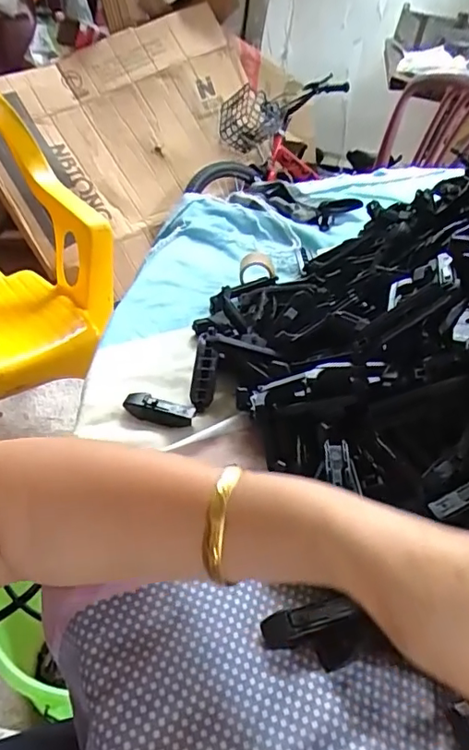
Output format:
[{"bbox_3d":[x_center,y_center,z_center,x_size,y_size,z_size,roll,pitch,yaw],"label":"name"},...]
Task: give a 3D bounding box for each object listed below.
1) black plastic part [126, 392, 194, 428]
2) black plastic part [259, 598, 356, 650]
[{"bbox_3d":[-0.054,0.027,0.404,0.050,0.017,0.011,13,40,8],"label":"black plastic part"},{"bbox_3d":[0.038,0.130,0.296,0.049,0.011,0.016,-18,42,0],"label":"black plastic part"}]

